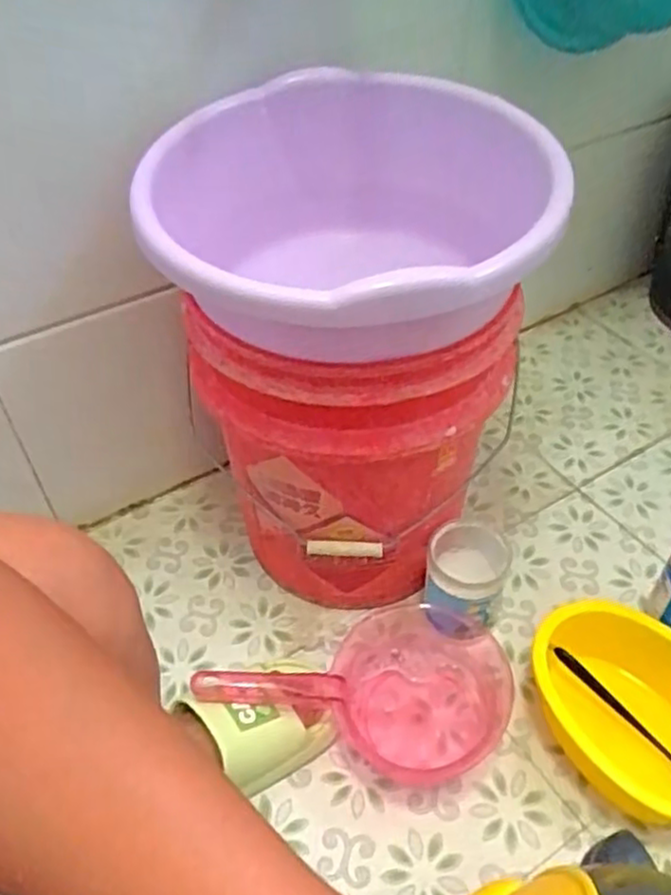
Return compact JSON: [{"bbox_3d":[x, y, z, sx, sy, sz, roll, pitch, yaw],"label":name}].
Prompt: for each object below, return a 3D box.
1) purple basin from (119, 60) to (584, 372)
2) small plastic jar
[{"bbox_3d":[0.004,-0.179,0.637,0.345,0.166,0.355,-1,46,1],"label":"purple basin"},{"bbox_3d":[0.138,0.147,0.774,0.083,0.121,0.095,7,47,8],"label":"small plastic jar"}]

